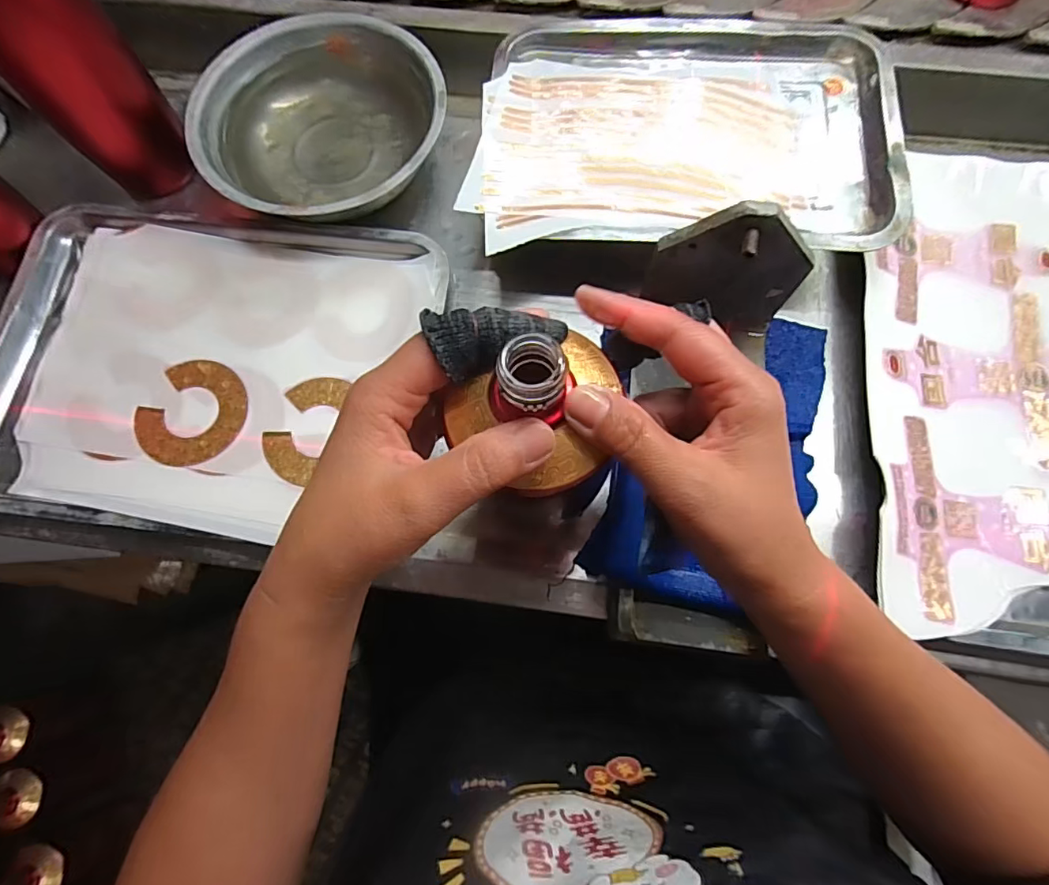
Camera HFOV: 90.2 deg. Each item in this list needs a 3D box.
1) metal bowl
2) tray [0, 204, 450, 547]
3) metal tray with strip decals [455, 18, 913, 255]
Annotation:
[{"bbox_3d":[-0.167,-0.264,0.431,0.192,0.047,0.196,0,78,1],"label":"metal bowl"},{"bbox_3d":[-0.247,-0.065,0.403,0.327,0.027,0.255,8,78,3],"label":"tray"},{"bbox_3d":[0.119,-0.239,0.399,0.305,0.018,0.210,2,73,1],"label":"metal tray with strip decals"}]

